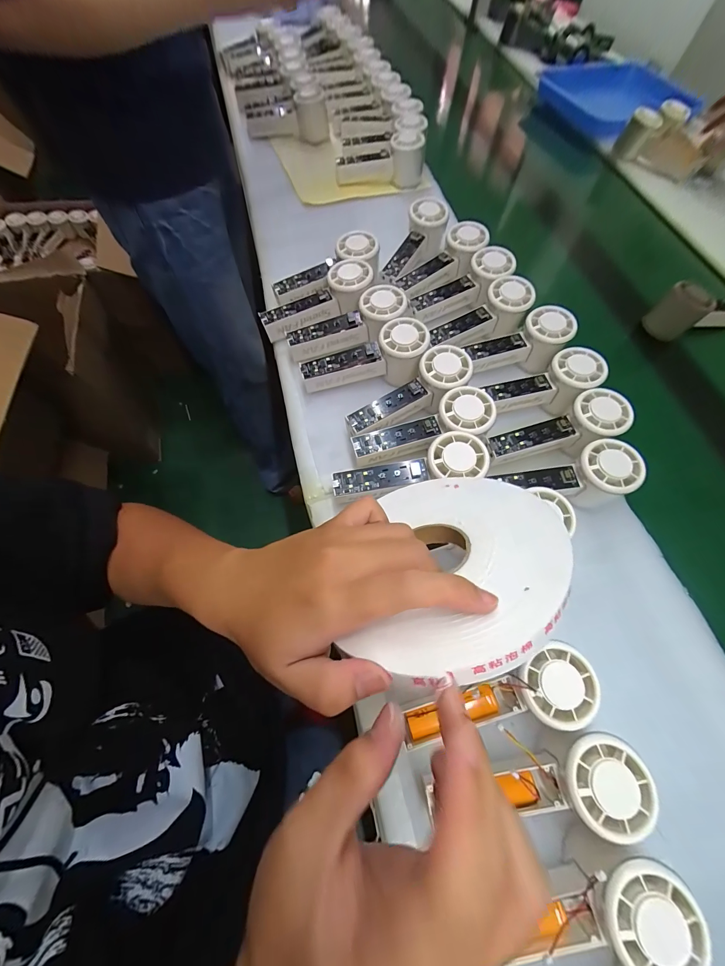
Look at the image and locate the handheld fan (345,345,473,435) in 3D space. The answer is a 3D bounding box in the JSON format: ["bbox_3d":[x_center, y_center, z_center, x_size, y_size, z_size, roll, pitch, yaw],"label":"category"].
[{"bbox_3d":[0.053,-0.095,0.393,0.149,0.047,0.051,-32,71,-2],"label":"handheld fan"}]

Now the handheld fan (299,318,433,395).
[{"bbox_3d":[0.005,-0.142,0.412,0.148,0.052,0.058,-15,67,5],"label":"handheld fan"}]

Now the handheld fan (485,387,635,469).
[{"bbox_3d":[0.209,-0.050,0.373,0.151,0.052,0.052,-20,69,-12],"label":"handheld fan"}]

